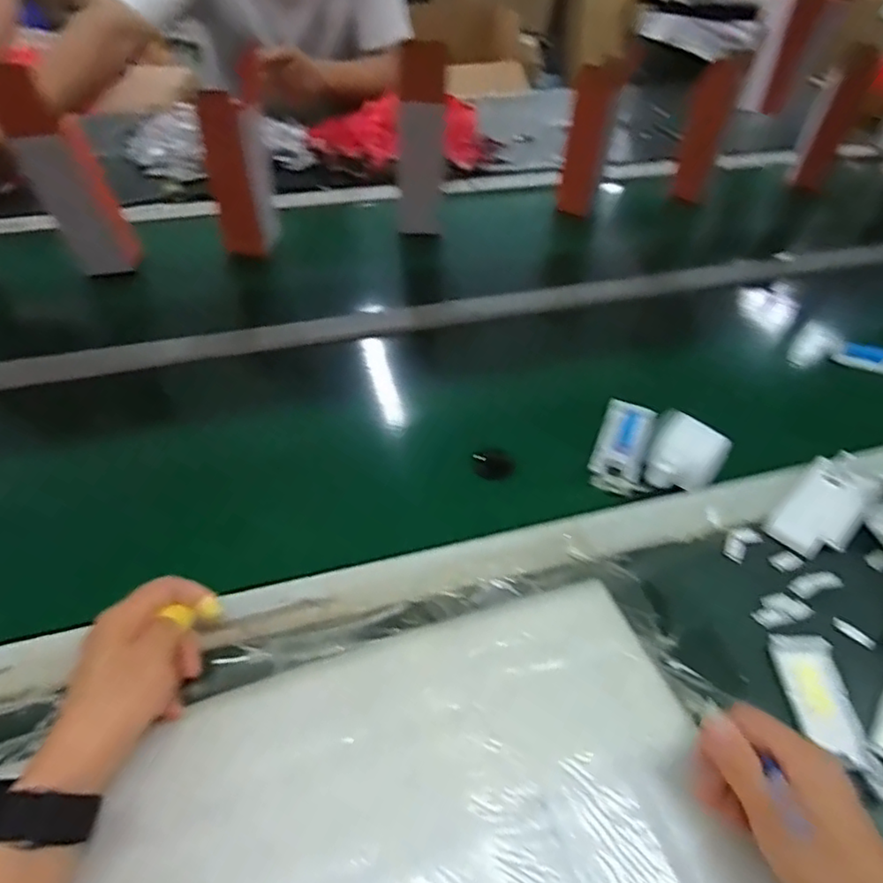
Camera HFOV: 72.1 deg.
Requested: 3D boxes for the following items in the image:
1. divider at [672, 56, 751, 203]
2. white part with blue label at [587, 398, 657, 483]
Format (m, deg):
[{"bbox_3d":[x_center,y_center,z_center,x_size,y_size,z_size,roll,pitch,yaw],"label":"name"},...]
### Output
[{"bbox_3d":[0.410,-0.486,0.946,0.061,0.205,0.028,16,25,12],"label":"divider"},{"bbox_3d":[0.177,-0.001,0.590,0.048,0.011,0.112,19,47,14],"label":"white part with blue label"}]

